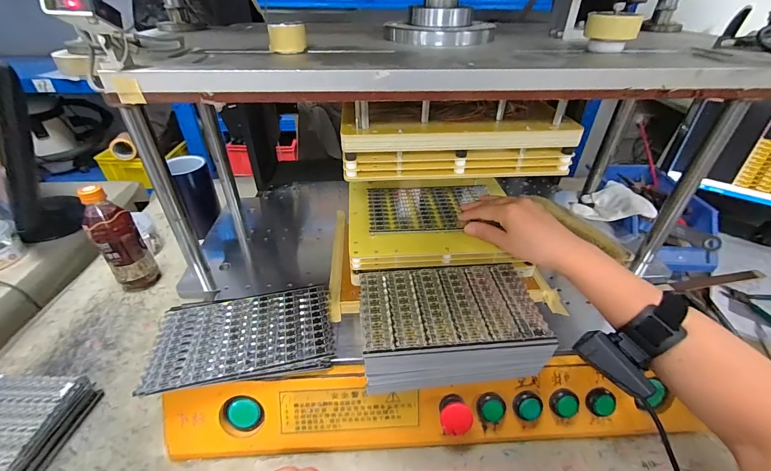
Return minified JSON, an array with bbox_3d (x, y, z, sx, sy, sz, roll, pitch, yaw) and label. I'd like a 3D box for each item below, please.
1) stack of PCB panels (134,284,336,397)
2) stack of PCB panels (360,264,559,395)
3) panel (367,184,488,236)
[{"bbox_3d":[-0.169,0.119,0.417,0.203,0.009,0.124,-5,37,-8],"label":"stack of PCB panels"},{"bbox_3d":[0.071,0.110,0.400,0.195,0.079,0.125,-3,37,-5],"label":"stack of PCB panels"},{"bbox_3d":[0.068,-0.044,0.508,0.185,0.006,0.121,-4,36,-6],"label":"panel"}]

